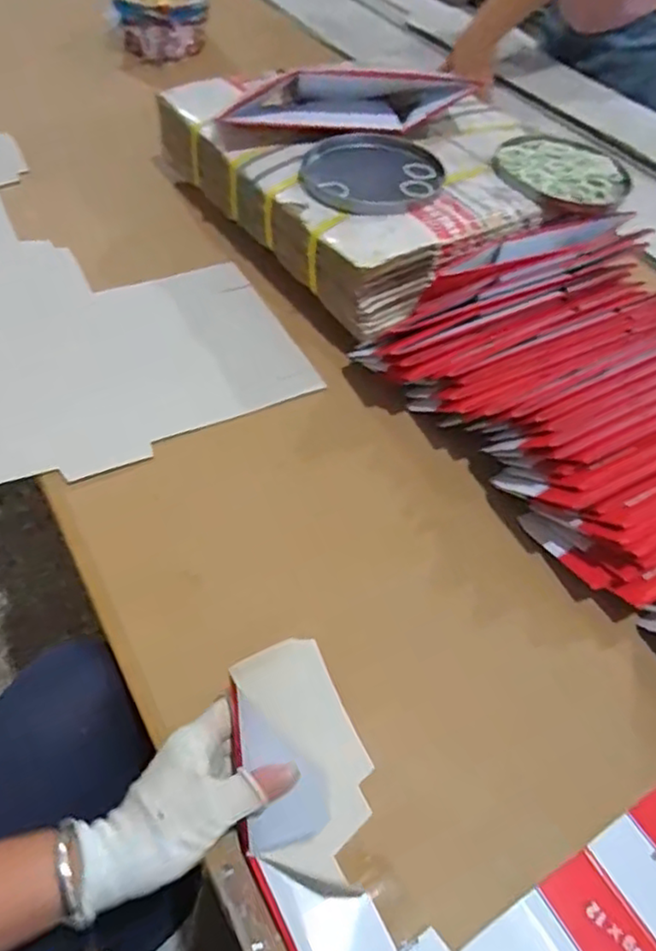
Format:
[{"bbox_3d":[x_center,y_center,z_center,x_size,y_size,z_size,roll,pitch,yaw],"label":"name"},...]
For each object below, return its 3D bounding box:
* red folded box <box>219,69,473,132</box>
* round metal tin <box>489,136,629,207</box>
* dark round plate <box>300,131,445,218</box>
[{"bbox_3d":[0.018,-0.473,0.818,0.299,0.046,0.109,-3,51,-8],"label":"red folded box"},{"bbox_3d":[0.288,-0.379,0.802,0.151,0.018,0.147,3,51,-4],"label":"round metal tin"},{"bbox_3d":[0.055,-0.360,0.771,0.165,0.012,0.159,3,51,-4],"label":"dark round plate"}]

